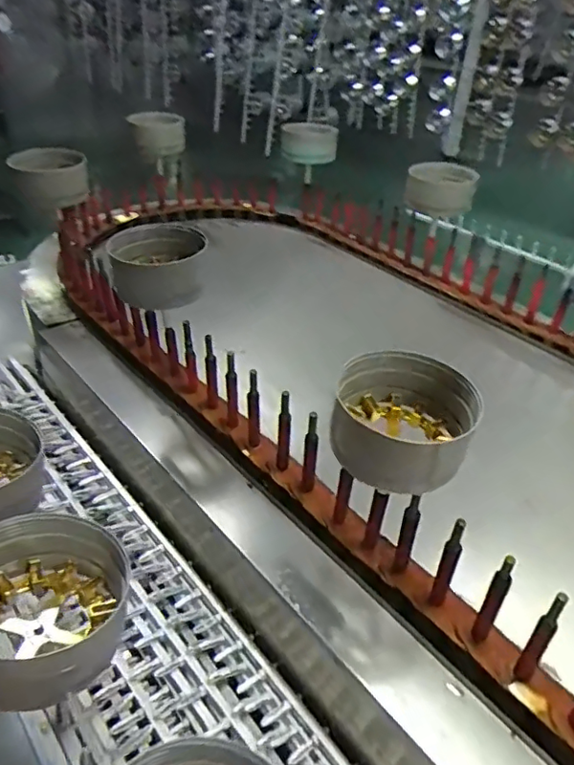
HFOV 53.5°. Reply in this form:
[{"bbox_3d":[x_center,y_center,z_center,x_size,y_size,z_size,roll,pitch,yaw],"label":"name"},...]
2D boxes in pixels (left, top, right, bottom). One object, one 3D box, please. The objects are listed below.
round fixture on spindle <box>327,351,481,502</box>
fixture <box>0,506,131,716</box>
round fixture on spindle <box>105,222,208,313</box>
[{"bbox_3d":[0.119,0.026,0.581,0.131,0.082,0.161,13,38,9],"label":"round fixture on spindle"},{"bbox_3d":[-0.197,0.181,0.457,0.126,0.074,0.139,-19,44,-29],"label":"fixture"},{"bbox_3d":[-0.186,-0.169,0.820,0.129,0.070,0.167,2,38,-5],"label":"round fixture on spindle"}]

